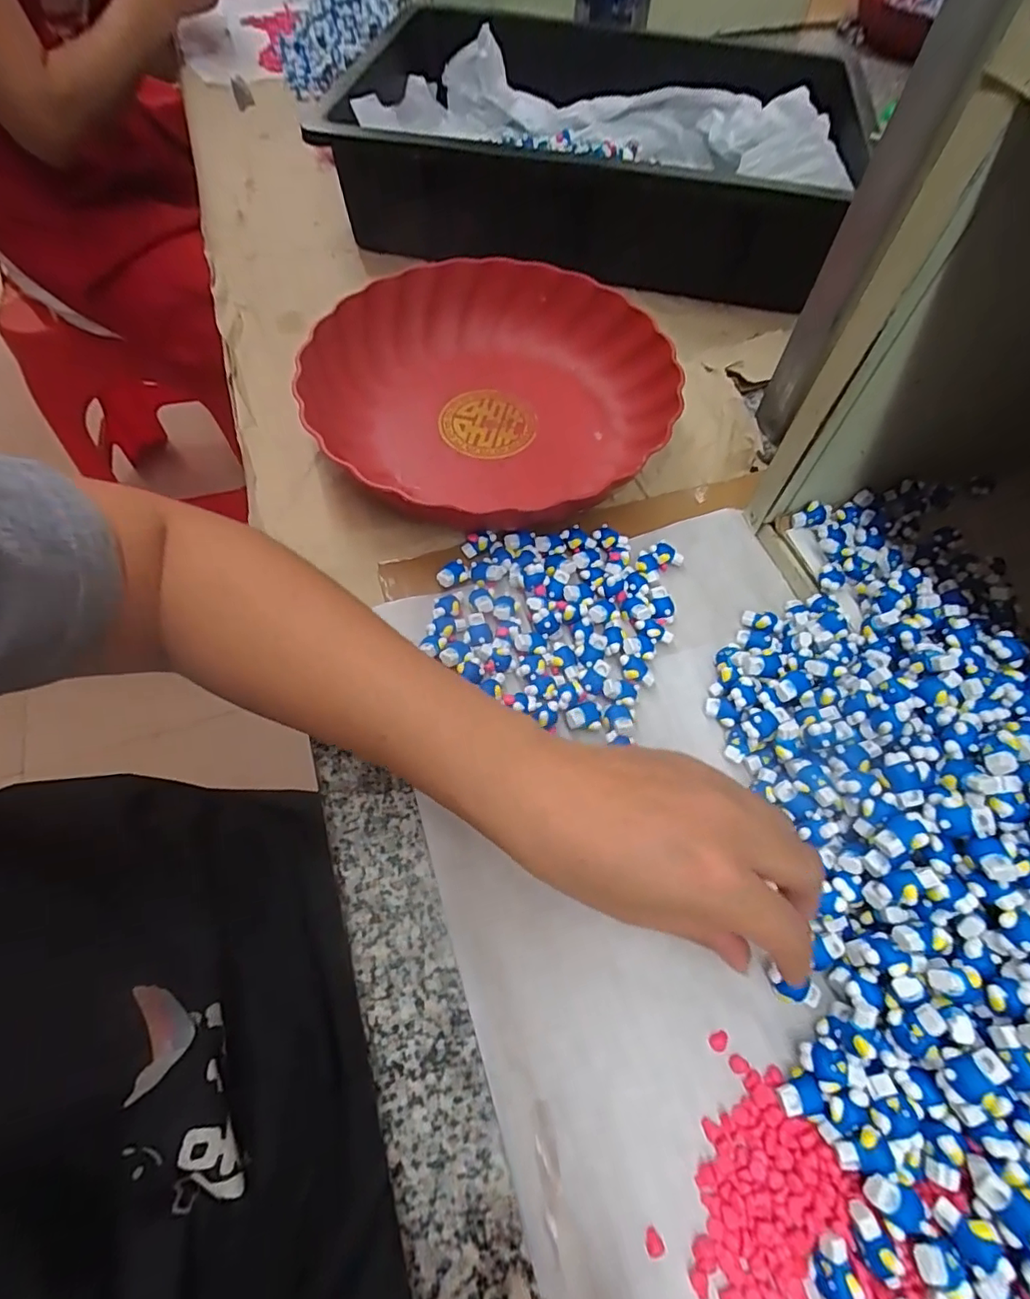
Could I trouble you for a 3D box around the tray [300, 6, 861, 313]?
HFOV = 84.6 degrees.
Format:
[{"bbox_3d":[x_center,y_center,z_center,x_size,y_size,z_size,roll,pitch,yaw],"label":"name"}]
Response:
[{"bbox_3d":[0.073,-0.463,0.510,0.395,0.095,0.305,10,59,2],"label":"tray"}]

